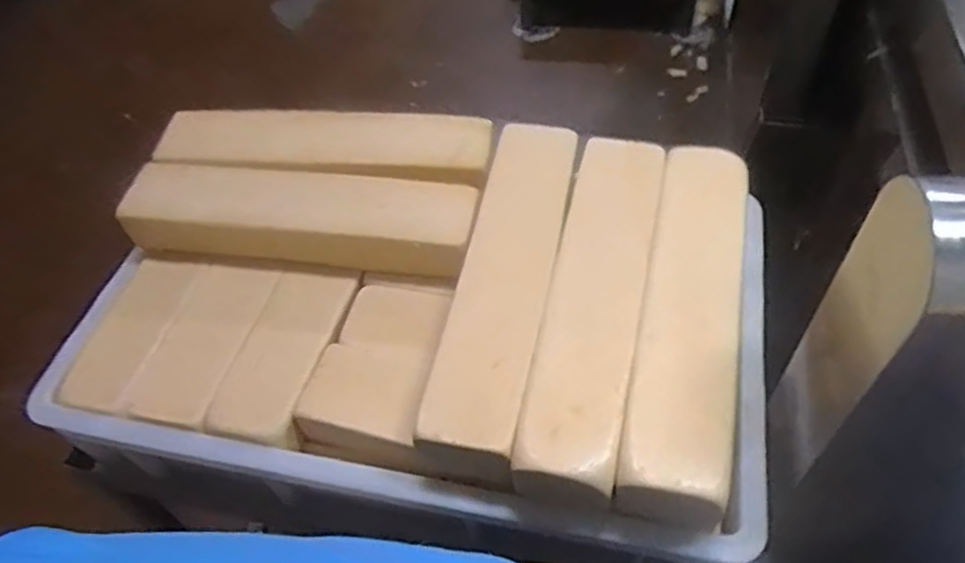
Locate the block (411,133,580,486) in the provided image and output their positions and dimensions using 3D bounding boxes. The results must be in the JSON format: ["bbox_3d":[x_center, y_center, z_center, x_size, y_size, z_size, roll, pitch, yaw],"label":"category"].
[{"bbox_3d":[0.024,0.006,0.651,0.079,0.080,0.361,8,53,11],"label":"block"}]

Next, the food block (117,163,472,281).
[{"bbox_3d":[-0.190,-0.067,0.722,0.368,0.063,0.102,3,52,8],"label":"food block"}]

